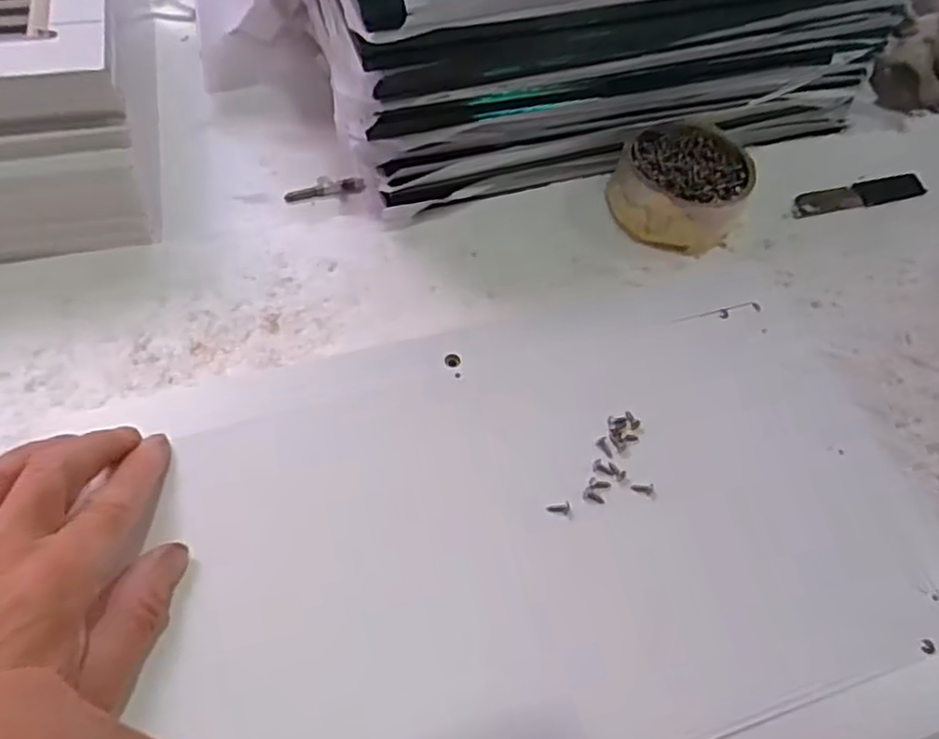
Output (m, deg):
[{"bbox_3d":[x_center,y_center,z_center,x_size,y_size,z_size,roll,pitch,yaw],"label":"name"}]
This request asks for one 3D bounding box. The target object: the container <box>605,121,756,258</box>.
[{"bbox_3d":[0.139,-0.120,0.467,0.083,0.041,0.085,2,59,-3],"label":"container"}]

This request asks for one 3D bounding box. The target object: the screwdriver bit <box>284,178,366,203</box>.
[{"bbox_3d":[-0.098,-0.122,0.482,0.053,0.009,0.007,-8,60,-9],"label":"screwdriver bit"}]

